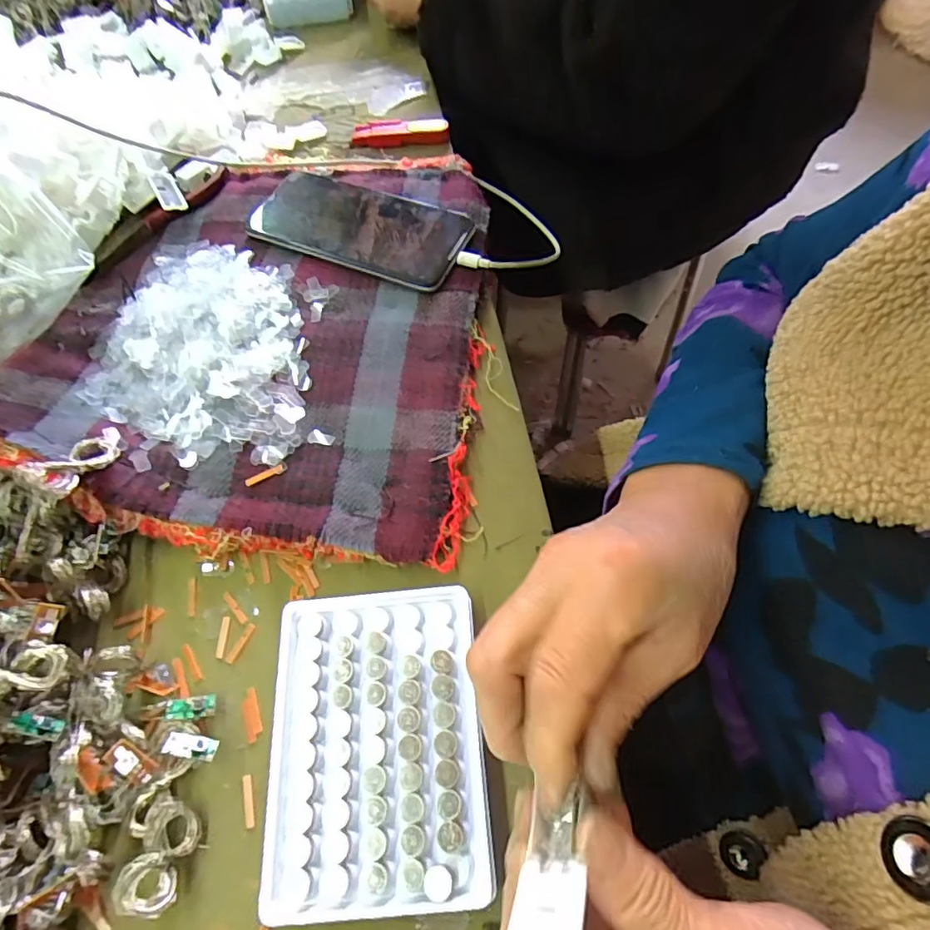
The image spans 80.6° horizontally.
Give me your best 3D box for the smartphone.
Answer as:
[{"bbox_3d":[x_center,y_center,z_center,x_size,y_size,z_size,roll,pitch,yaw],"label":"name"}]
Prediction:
[{"bbox_3d":[-0.080,-0.180,0.406,0.166,0.014,0.076,20,65,14],"label":"smartphone"}]

